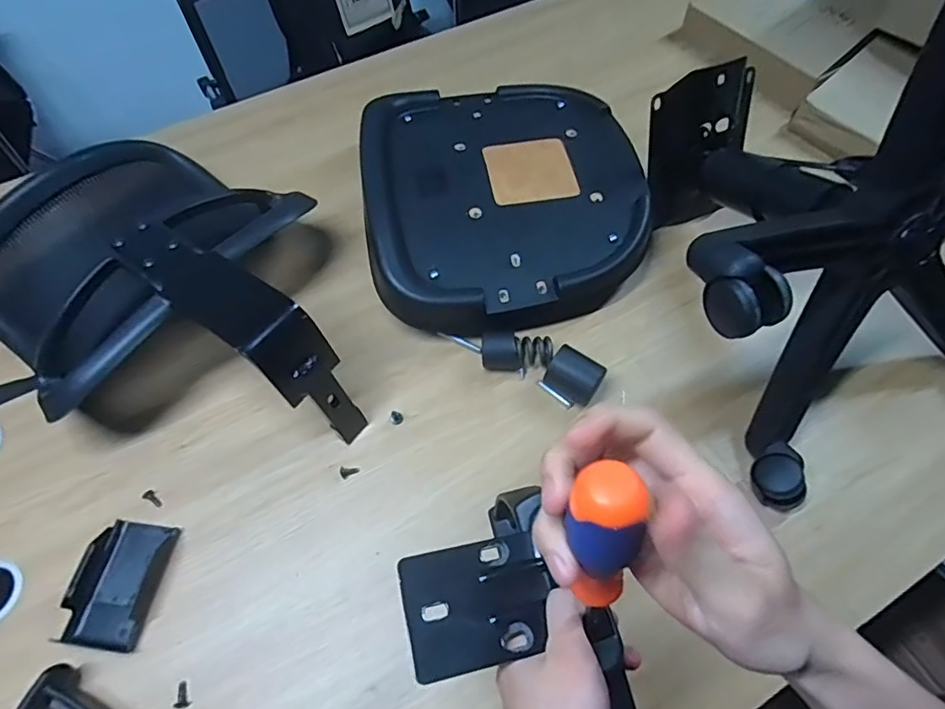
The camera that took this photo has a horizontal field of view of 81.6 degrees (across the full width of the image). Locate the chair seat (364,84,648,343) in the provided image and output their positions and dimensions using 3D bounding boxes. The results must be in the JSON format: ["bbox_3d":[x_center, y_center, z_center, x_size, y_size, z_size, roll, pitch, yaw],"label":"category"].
[{"bbox_3d":[0.042,-0.240,0.822,0.404,0.106,0.465,-9,60,-3],"label":"chair seat"}]

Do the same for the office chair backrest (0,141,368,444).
[{"bbox_3d":[-0.381,-0.090,0.704,0.567,0.183,0.383,33,66,19],"label":"office chair backrest"}]

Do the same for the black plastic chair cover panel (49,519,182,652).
[{"bbox_3d":[-0.384,0.247,0.596,0.082,0.027,0.127,5,60,5],"label":"black plastic chair cover panel"}]

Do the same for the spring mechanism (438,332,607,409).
[{"bbox_3d":[0.066,-0.001,0.713,0.211,0.053,0.061,25,64,16],"label":"spring mechanism"}]

